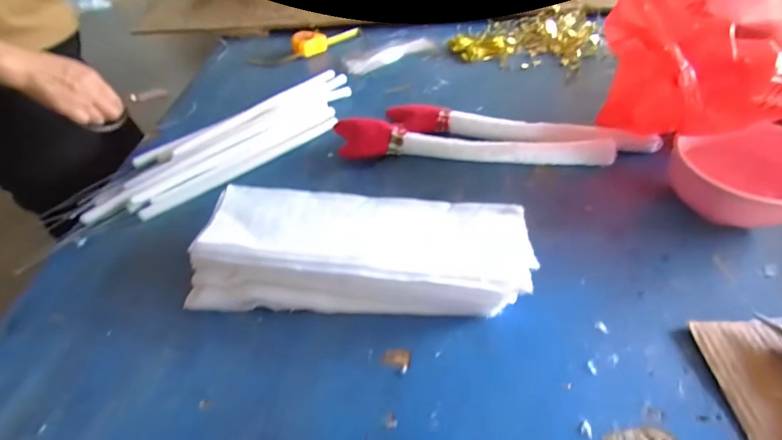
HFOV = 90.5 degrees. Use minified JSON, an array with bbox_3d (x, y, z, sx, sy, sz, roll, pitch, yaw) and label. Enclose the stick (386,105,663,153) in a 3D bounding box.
[{"bbox_3d":[0.184,-0.135,0.574,0.388,0.034,0.055,6,48,12],"label":"stick"}]

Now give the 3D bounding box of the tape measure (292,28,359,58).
[{"bbox_3d":[-0.137,-0.394,0.835,0.149,0.038,0.038,-28,52,-17],"label":"tape measure"}]

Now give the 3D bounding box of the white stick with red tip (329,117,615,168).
[{"bbox_3d":[0.111,-0.108,0.557,0.396,0.036,0.050,6,48,12],"label":"white stick with red tip"}]

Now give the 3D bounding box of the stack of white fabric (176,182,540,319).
[{"bbox_3d":[-0.040,0.041,0.427,0.366,0.070,0.148,4,48,10],"label":"stack of white fabric"}]

